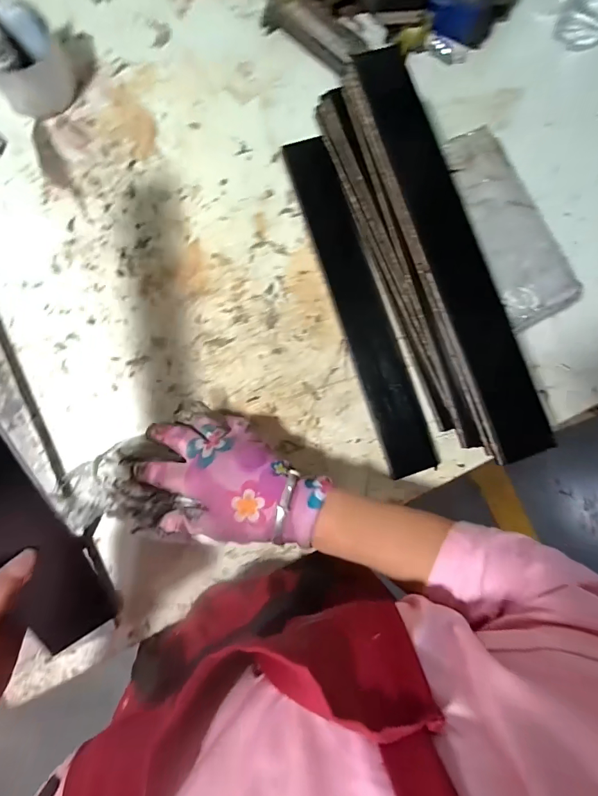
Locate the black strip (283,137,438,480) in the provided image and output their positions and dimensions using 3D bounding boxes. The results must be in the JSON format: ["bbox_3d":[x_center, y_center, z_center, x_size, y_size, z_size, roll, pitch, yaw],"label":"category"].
[{"bbox_3d":[0.070,-0.107,0.447,0.055,0.022,0.390,-17,86,-6],"label":"black strip"}]

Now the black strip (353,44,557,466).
[{"bbox_3d":[0.137,-0.138,0.365,0.055,0.020,0.392,-17,86,-6],"label":"black strip"}]

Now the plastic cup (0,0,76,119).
[{"bbox_3d":[-0.291,-0.359,0.426,0.075,0.064,0.061,-34,88,-7],"label":"plastic cup"}]

